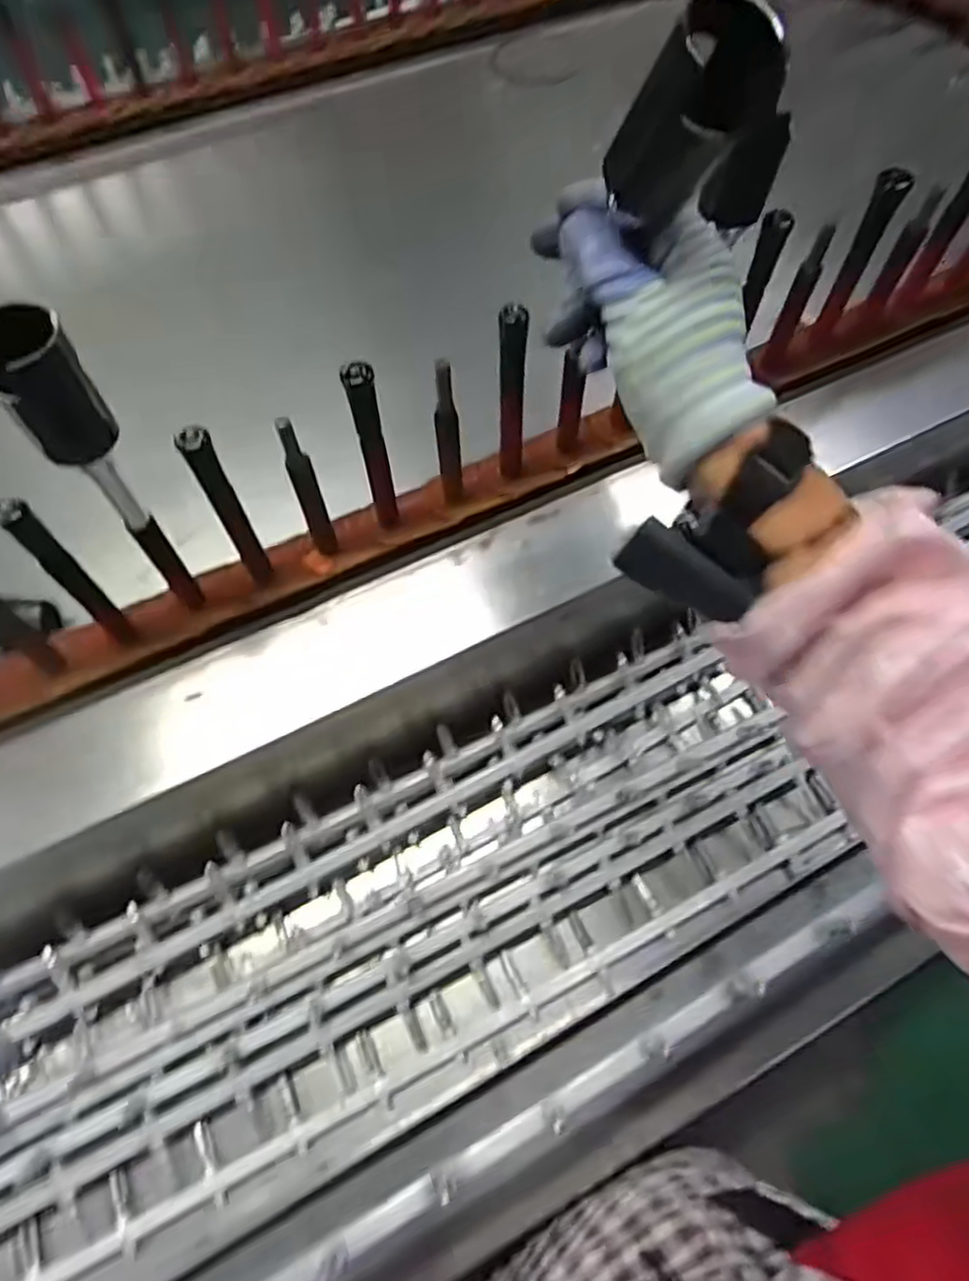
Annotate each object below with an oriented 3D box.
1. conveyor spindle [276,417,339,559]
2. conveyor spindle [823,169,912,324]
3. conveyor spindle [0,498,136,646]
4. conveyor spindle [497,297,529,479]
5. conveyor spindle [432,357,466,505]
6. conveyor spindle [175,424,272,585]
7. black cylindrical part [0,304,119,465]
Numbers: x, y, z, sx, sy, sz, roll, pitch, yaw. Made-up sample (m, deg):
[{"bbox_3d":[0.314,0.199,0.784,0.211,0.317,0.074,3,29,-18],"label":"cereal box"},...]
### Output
[{"bbox_3d":[-0.117,-0.097,0.485,0.016,0.132,0.013,-20,64,-10],"label":"conveyor spindle"},{"bbox_3d":[0.291,-0.301,0.558,0.021,0.119,0.021,20,64,11],"label":"conveyor spindle"},{"bbox_3d":[-0.252,-0.038,0.439,0.015,0.137,0.016,-34,67,-16],"label":"conveyor spindle"},{"bbox_3d":[0.019,-0.168,0.511,0.018,0.145,0.017,-2,62,0],"label":"conveyor spindle"},{"bbox_3d":[-0.025,-0.141,0.506,0.018,0.133,0.014,-2,62,0],"label":"conveyor spindle"},{"bbox_3d":[-0.163,-0.078,0.470,0.018,0.157,0.013,-20,64,-10],"label":"conveyor spindle"},{"bbox_3d":[-0.208,-0.121,0.343,0.039,0.064,0.033,-32,66,-15],"label":"black cylindrical part"}]

